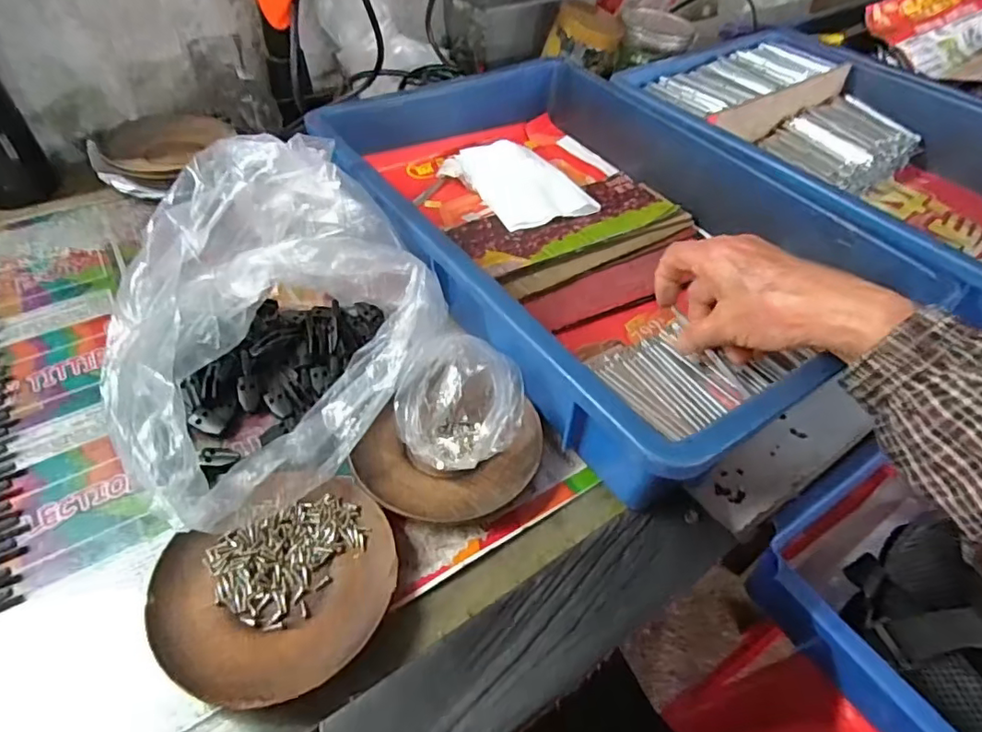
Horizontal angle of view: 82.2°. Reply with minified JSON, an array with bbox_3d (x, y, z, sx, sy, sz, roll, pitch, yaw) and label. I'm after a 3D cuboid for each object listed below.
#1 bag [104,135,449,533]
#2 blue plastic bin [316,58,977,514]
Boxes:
[{"bbox_3d":[-0.143,-0.047,0.350,0.194,0.100,0.245,-25,56,-22],"label":"bag"},{"bbox_3d":[0.076,-0.120,0.468,0.291,0.080,0.449,-27,55,-24],"label":"blue plastic bin"}]

